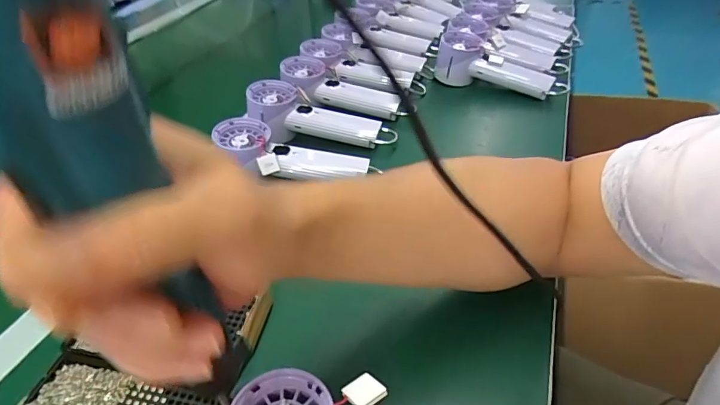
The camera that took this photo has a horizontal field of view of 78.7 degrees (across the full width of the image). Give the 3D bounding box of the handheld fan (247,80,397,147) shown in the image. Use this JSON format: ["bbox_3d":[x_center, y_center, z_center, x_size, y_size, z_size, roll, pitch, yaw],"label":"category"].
[{"bbox_3d":[-0.052,-0.103,0.573,0.189,0.055,0.062,16,42,0],"label":"handheld fan"}]

